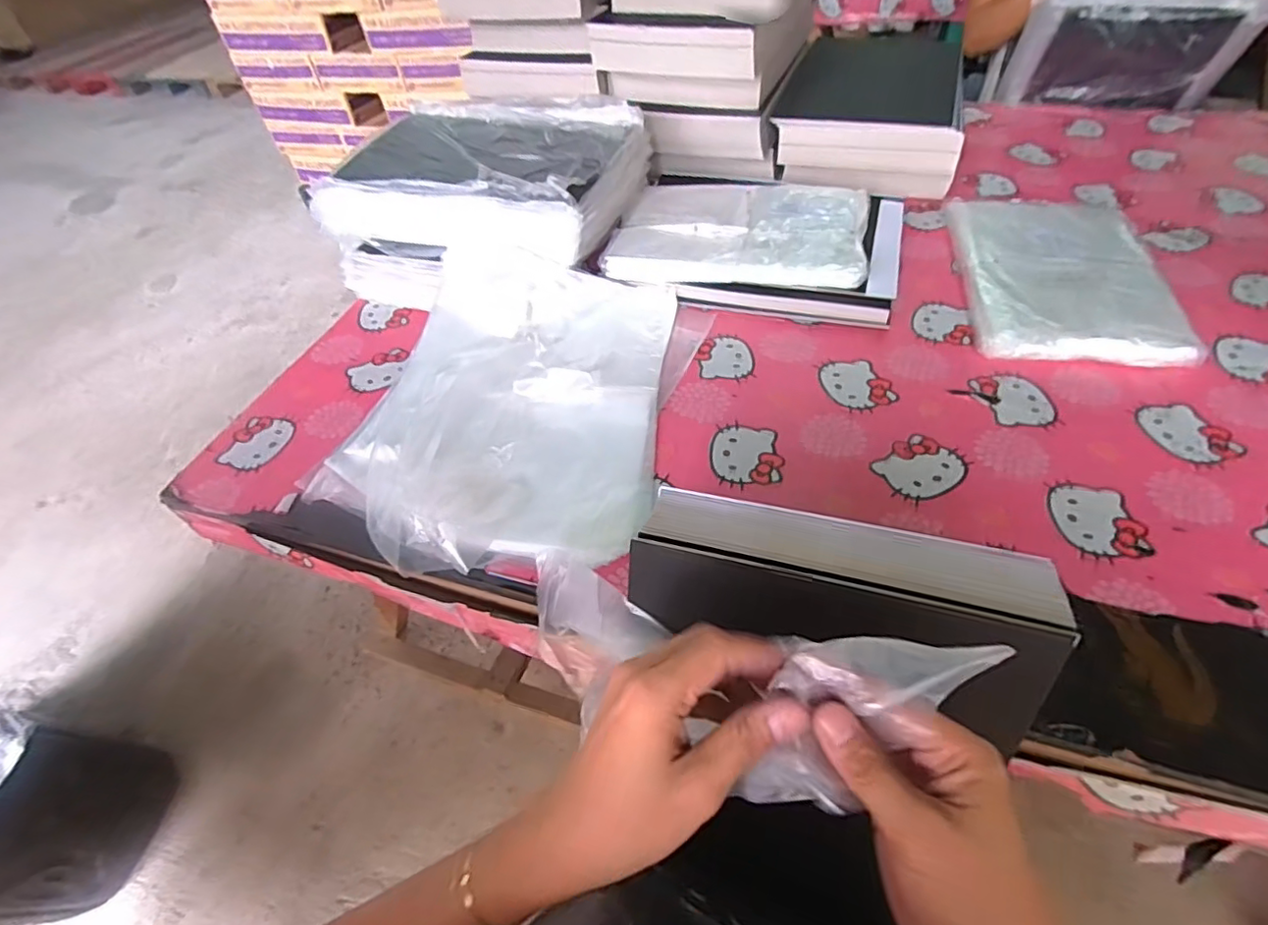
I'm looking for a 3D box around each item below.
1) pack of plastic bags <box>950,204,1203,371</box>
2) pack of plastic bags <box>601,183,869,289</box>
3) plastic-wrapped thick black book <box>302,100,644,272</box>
[{"bbox_3d":[0.535,-0.242,0.753,0.215,0.039,0.341,7,50,11],"label":"pack of plastic bags"},{"bbox_3d":[0.145,-0.321,0.819,0.321,0.029,0.222,8,51,12],"label":"pack of plastic bags"},{"bbox_3d":[-0.202,-0.408,0.853,0.382,0.085,0.338,12,52,15],"label":"plastic-wrapped thick black book"}]

